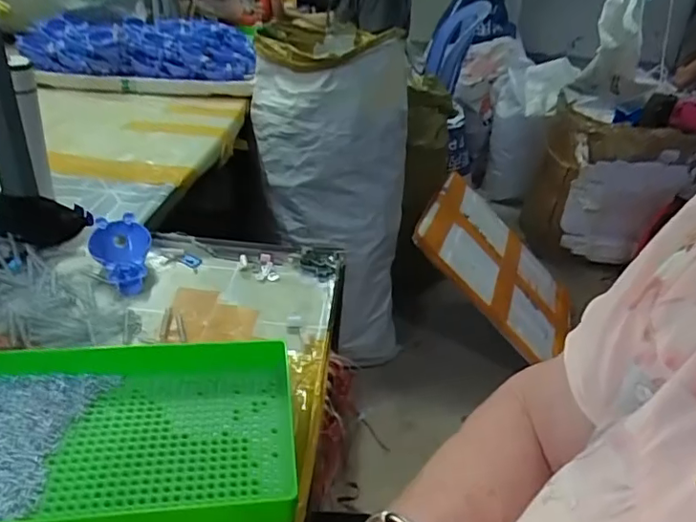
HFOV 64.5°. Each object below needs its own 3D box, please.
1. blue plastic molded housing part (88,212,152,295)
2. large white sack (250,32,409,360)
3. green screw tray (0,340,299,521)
[{"bbox_3d":[-0.234,-0.004,0.570,0.057,0.028,0.099,-3,48,-19],"label":"blue plastic molded housing part"},{"bbox_3d":[-0.054,-0.158,1.363,0.347,0.768,0.360,-5,32,-15],"label":"large white sack"},{"bbox_3d":[-0.163,0.119,0.378,0.251,0.037,0.152,-2,31,-9],"label":"green screw tray"}]

